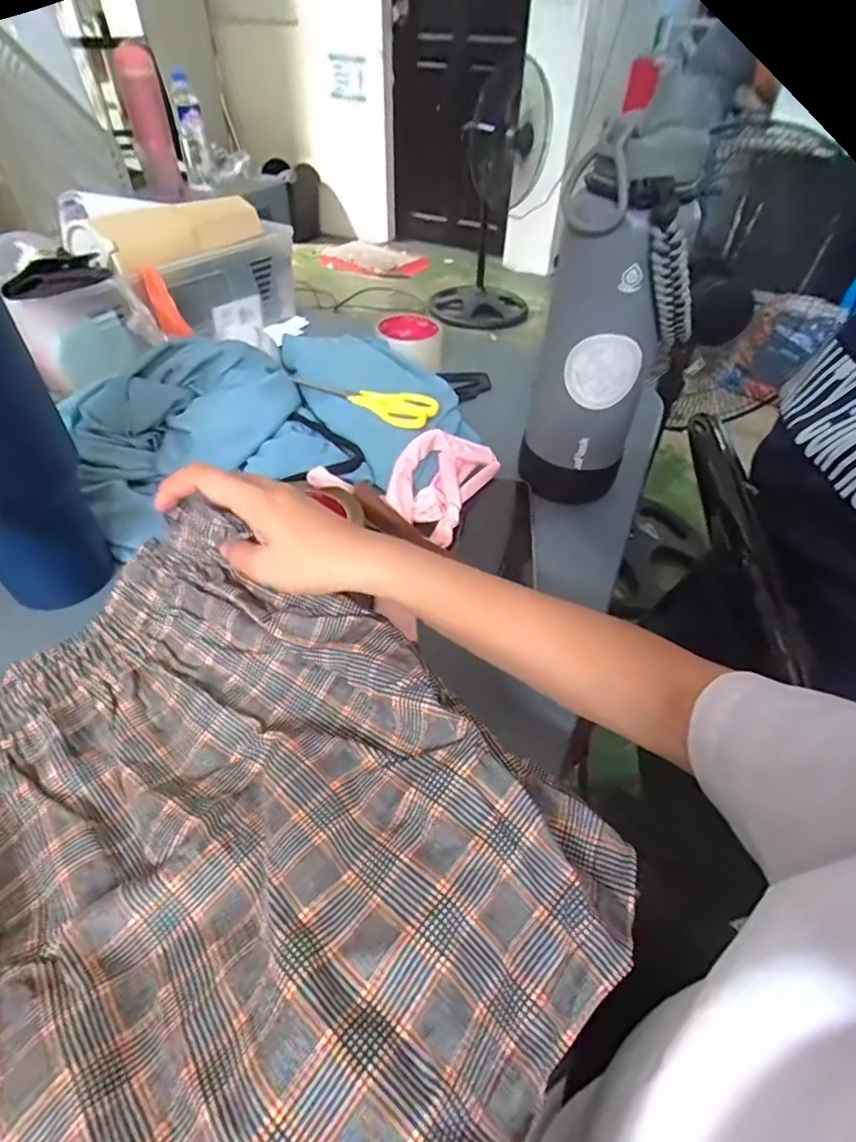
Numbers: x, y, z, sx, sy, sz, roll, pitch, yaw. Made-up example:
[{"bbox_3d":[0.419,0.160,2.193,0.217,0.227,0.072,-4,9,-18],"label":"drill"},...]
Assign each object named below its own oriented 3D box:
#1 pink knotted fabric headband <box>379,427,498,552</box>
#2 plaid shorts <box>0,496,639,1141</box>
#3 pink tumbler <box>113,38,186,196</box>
[{"bbox_3d":[0.008,-0.079,0.507,0.077,0.035,0.124,34,55,2],"label":"pink knotted fabric headband"},{"bbox_3d":[-0.106,0.129,0.259,0.340,0.068,0.280,30,51,24],"label":"plaid shorts"},{"bbox_3d":[-0.577,-0.929,1.173,0.077,0.243,0.068,-12,47,-14],"label":"pink tumbler"}]

